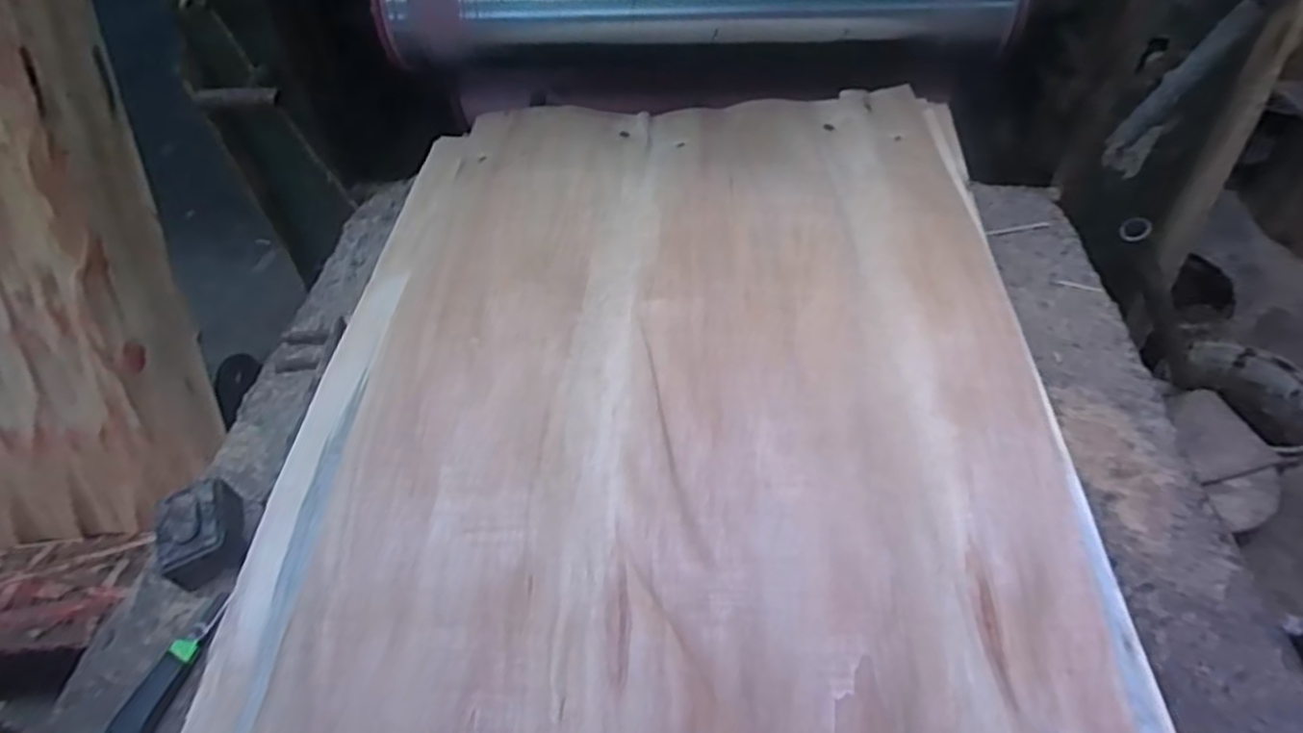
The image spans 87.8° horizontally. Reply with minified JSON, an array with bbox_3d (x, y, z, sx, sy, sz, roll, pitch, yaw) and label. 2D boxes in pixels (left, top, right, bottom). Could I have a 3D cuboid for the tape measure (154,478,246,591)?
[{"bbox_3d":[-0.537,0.195,0.809,0.082,0.060,0.111,-23,46,-13],"label":"tape measure"}]

